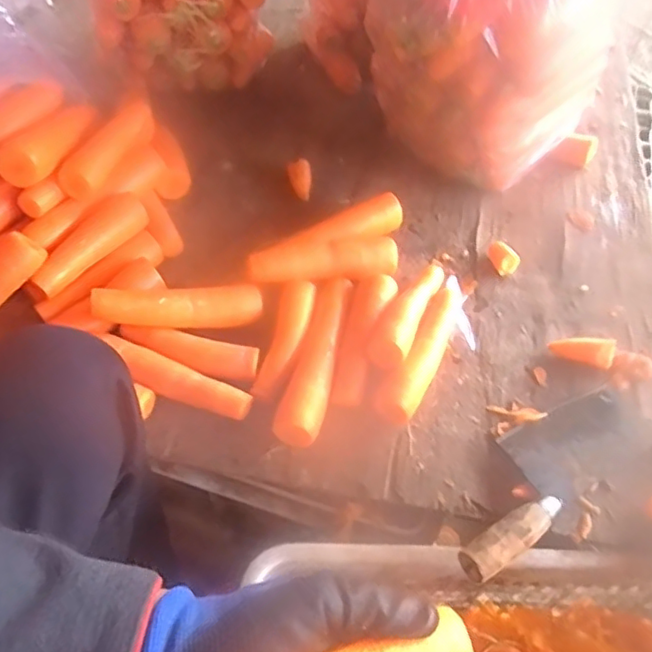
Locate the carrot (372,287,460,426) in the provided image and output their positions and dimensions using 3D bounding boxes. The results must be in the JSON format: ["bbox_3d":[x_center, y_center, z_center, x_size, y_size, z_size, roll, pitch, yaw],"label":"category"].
[{"bbox_3d":[0.101,0.027,0.617,0.038,0.042,0.182,24,56,17],"label":"carrot"}]

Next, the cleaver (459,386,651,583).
[{"bbox_3d":[0.207,0.135,0.546,0.240,0.031,0.110,-22,56,-17],"label":"cleaver"}]

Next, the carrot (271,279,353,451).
[{"bbox_3d":[-0.008,0.032,0.607,0.039,0.032,0.192,11,53,8],"label":"carrot"}]

